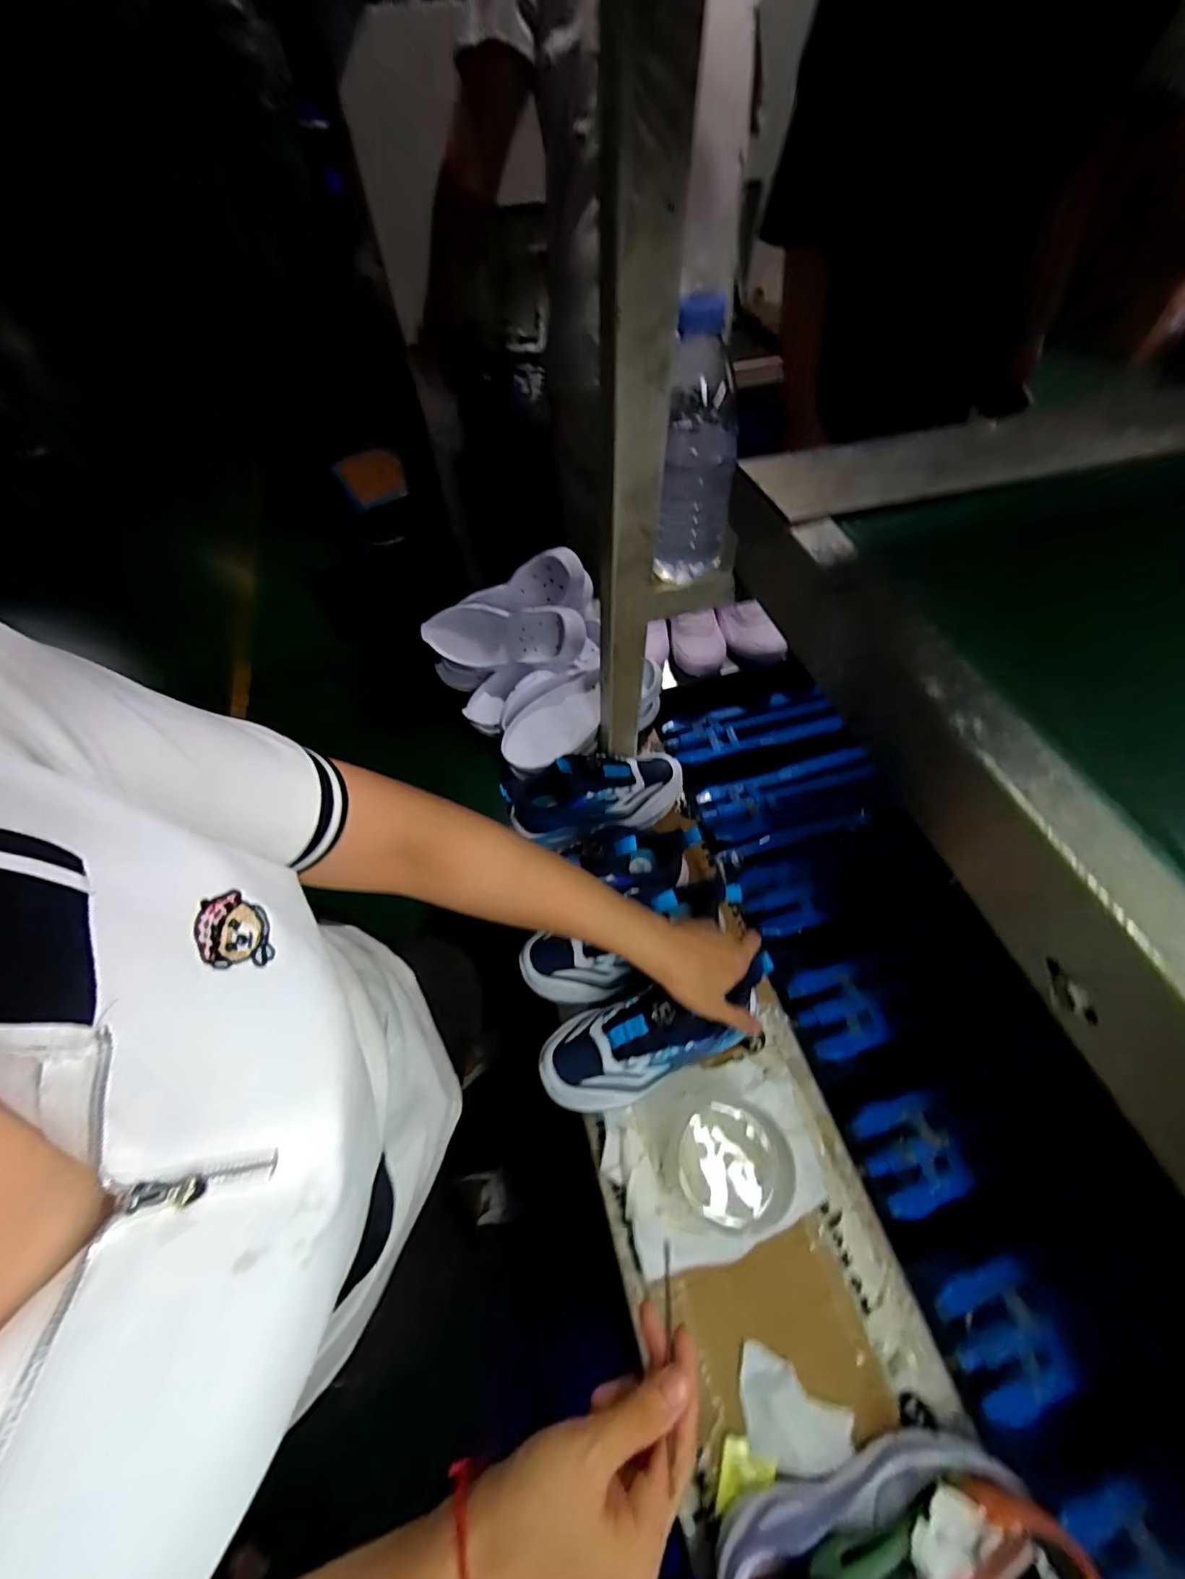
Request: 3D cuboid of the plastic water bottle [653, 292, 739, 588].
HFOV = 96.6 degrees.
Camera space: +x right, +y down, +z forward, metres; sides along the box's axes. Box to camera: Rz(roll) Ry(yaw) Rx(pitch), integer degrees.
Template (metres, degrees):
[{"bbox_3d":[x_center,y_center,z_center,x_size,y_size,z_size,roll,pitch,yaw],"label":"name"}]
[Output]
[{"bbox_3d":[0.089,-0.269,0.431,0.058,0.194,0.071,10,58,9],"label":"plastic water bottle"}]

